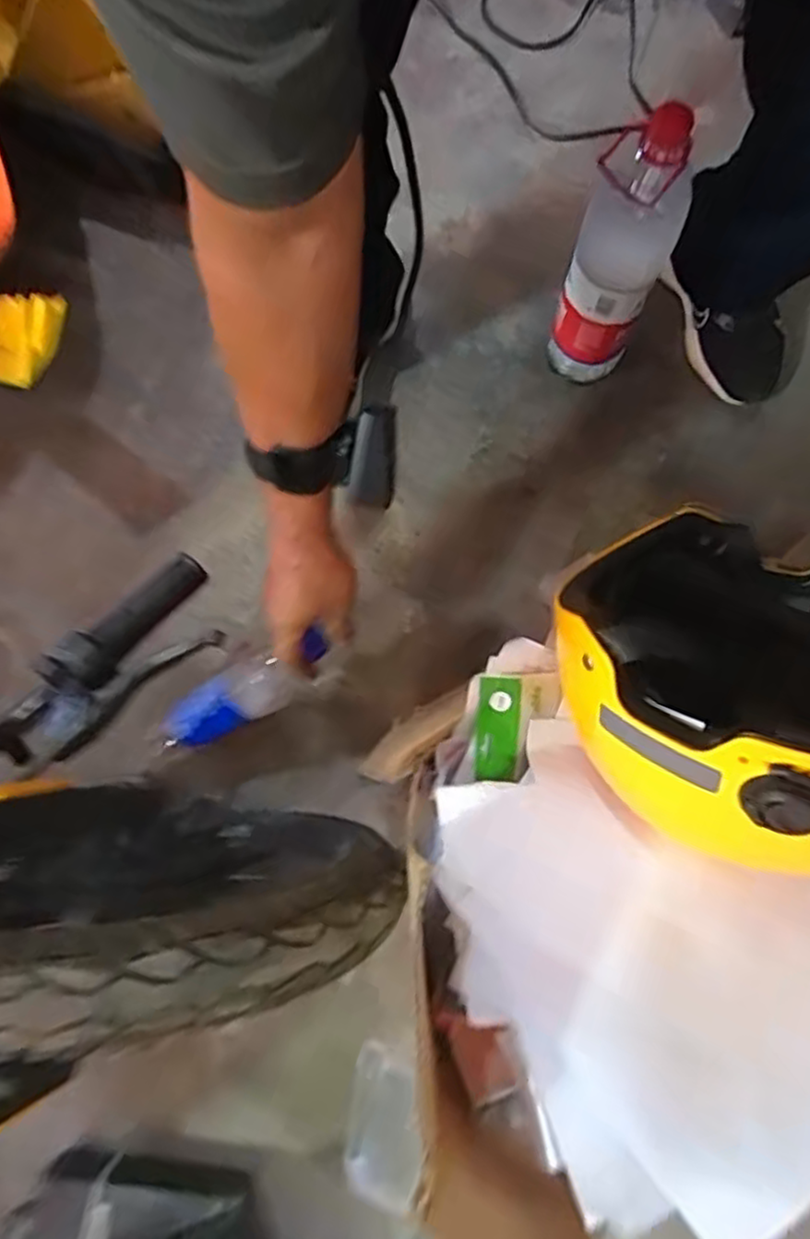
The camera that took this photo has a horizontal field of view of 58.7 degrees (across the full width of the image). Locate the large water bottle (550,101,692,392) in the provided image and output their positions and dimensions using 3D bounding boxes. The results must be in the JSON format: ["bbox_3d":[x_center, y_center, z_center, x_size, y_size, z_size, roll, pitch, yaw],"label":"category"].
[{"bbox_3d":[0.205,-0.346,0.711,0.084,0.321,0.072,18,76,4],"label":"large water bottle"}]

